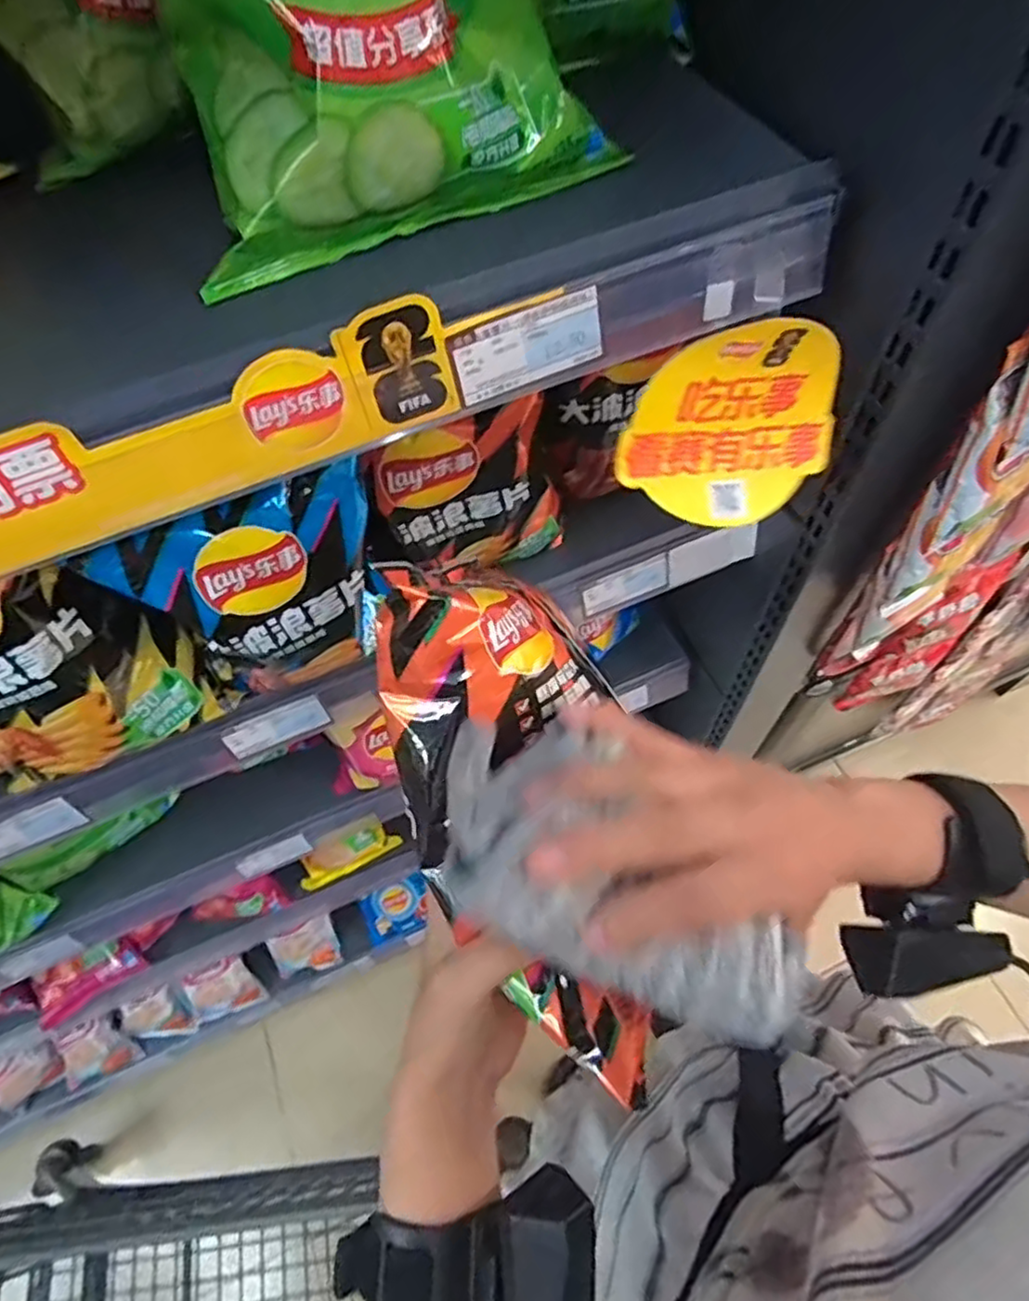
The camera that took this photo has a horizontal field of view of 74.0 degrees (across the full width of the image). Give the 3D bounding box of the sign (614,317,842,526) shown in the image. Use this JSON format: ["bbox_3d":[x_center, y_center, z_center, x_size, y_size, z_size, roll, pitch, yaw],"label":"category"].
[{"bbox_3d":[0.116,-0.113,0.341,0.116,0.095,0.019,3,38,-23],"label":"sign"}]

